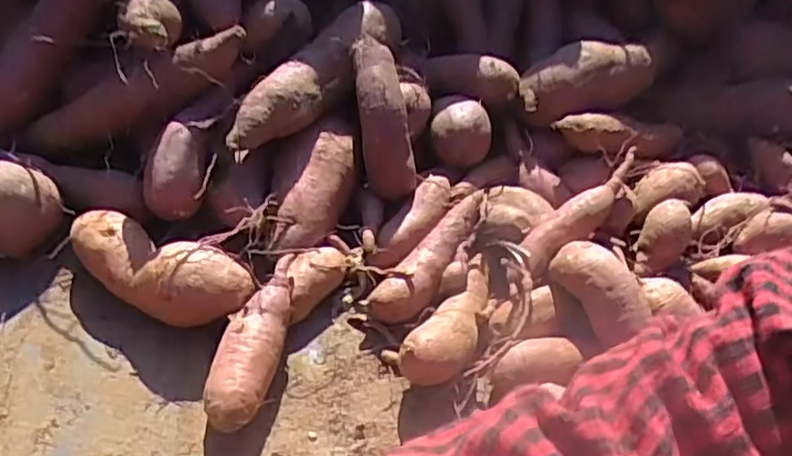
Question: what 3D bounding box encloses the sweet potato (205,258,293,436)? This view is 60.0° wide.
[{"bbox_3d":[-0.097,0.082,0.486,0.040,0.051,0.131,13,45,6],"label":"sweet potato"}]

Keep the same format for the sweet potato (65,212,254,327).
[{"bbox_3d":[-0.179,0.033,0.512,0.144,0.064,0.052,21,46,14],"label":"sweet potato"}]

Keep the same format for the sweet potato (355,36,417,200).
[{"bbox_3d":[-0.008,-0.094,0.578,0.050,0.135,0.042,-13,9,-19],"label":"sweet potato"}]

